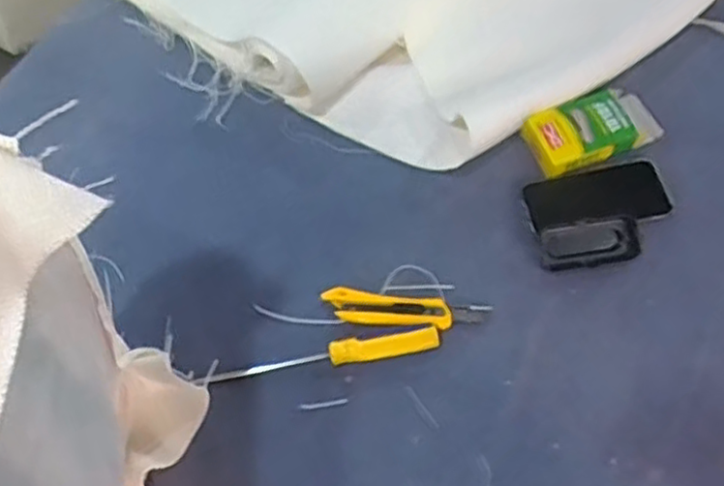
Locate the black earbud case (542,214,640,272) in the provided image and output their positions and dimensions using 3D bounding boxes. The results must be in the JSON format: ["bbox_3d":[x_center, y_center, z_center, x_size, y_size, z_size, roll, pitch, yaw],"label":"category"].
[{"bbox_3d":[0.256,-0.002,0.782,0.108,0.030,0.045,-5,61,0],"label":"black earbud case"}]

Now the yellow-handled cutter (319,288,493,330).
[{"bbox_3d":[0.045,0.075,0.769,0.176,0.021,0.037,7,61,6],"label":"yellow-handled cutter"}]

